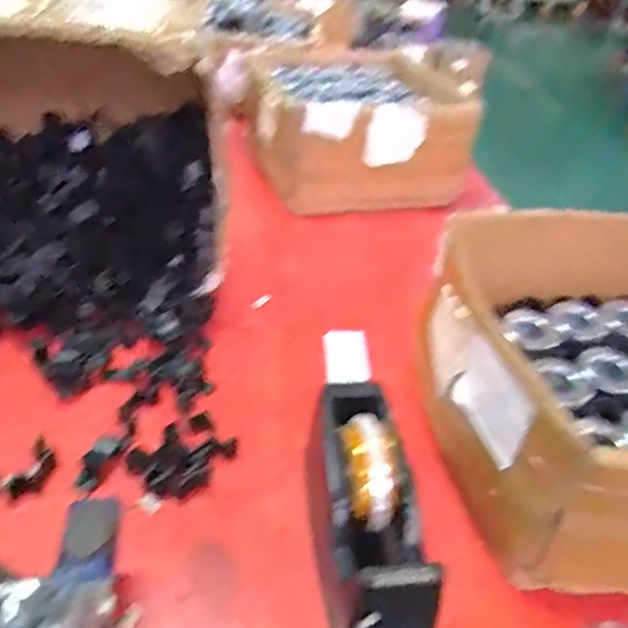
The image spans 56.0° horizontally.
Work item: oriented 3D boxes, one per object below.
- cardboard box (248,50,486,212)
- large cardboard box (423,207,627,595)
[{"bbox_3d":[0.063,-0.345,1.066,0.333,0.164,0.362,-3,39,-13],"label":"cardboard box"},{"bbox_3d":[0.289,0.063,0.543,0.331,0.153,0.321,-2,39,-11],"label":"large cardboard box"}]

